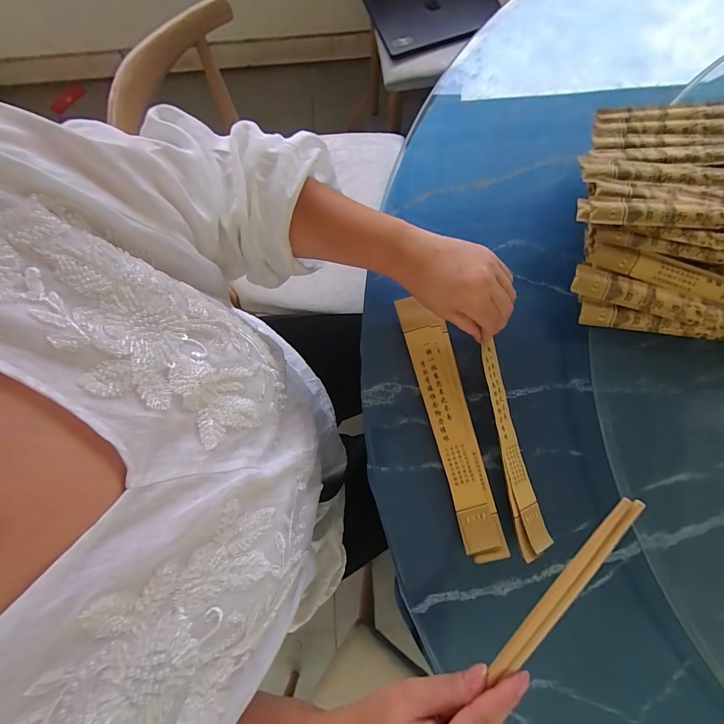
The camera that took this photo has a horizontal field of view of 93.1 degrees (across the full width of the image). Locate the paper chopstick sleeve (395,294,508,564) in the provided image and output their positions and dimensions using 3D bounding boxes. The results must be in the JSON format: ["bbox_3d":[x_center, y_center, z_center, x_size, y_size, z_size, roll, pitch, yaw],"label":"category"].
[{"bbox_3d":[0.092,0.059,0.354,0.044,0.008,0.266,-14,79,-1],"label":"paper chopstick sleeve"}]

